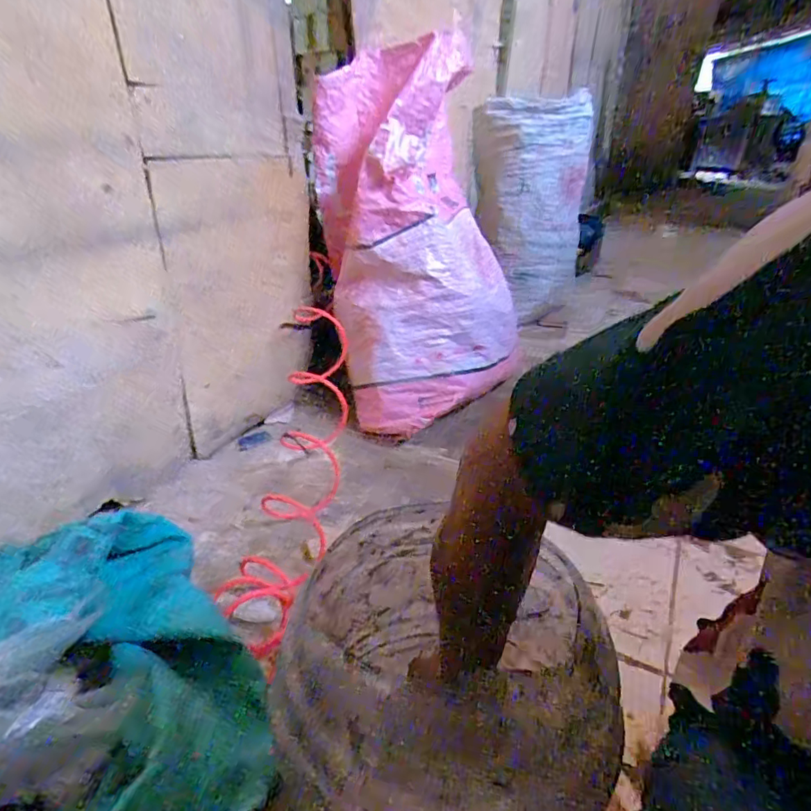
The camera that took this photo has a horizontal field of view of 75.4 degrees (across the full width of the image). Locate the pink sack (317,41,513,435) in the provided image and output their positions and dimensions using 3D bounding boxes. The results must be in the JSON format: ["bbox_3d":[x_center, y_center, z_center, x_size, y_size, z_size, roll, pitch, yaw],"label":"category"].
[{"bbox_3d":[0.042,-0.322,1.083,0.363,0.723,0.306,-13,9,-24],"label":"pink sack"}]

